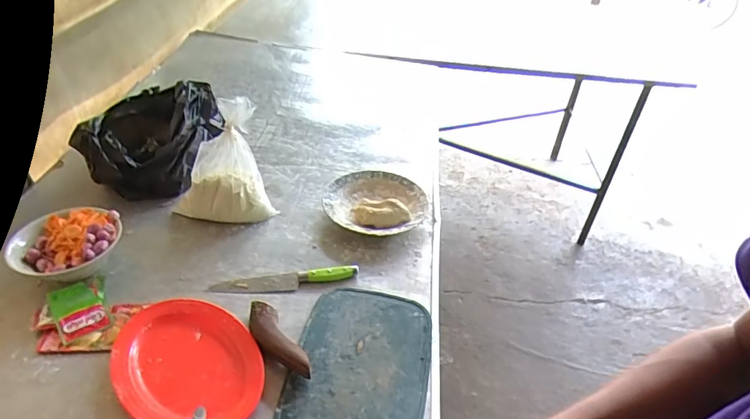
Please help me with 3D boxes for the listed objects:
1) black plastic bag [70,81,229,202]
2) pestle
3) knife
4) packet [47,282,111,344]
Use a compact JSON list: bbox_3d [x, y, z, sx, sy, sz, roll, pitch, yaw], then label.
[{"bbox_3d":[-0.430,-0.136,0.913,0.246,0.147,0.205,-15,44,-23],"label":"black plastic bag"},{"bbox_3d":[-0.136,0.183,0.656,0.047,0.034,0.132,-20,47,-28],"label":"pestle"},{"bbox_3d":[-0.144,0.111,0.765,0.231,0.016,0.036,-4,41,-12],"label":"knife"},{"bbox_3d":[-0.427,0.144,0.681,0.059,0.017,0.094,-24,49,-31],"label":"packet"}]

